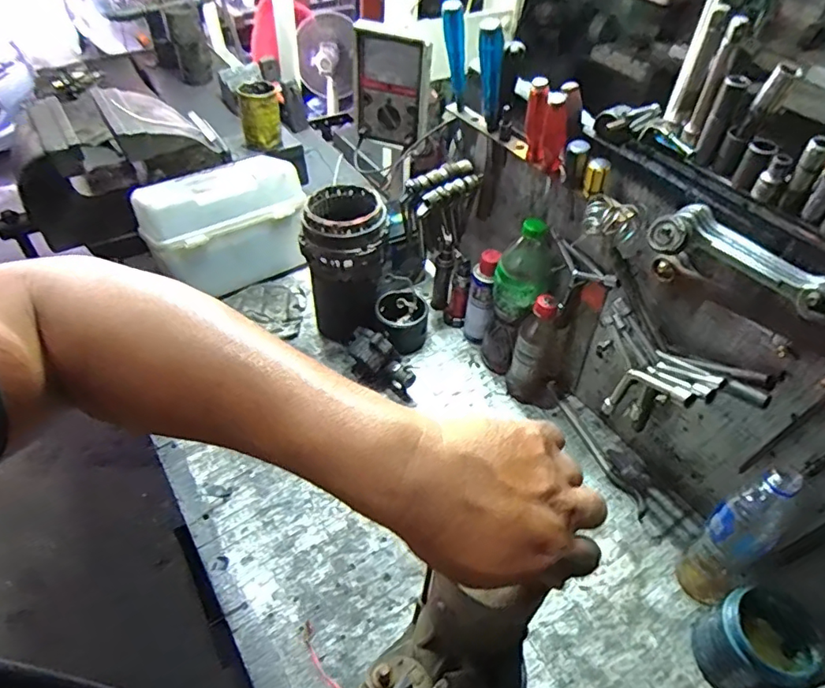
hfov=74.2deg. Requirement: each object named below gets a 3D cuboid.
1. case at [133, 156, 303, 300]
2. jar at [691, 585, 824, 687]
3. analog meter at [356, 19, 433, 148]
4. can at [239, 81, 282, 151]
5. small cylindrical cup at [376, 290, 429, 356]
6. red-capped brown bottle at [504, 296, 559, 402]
[{"bbox_3d":[-0.332,-0.214,0.981,0.271,0.154,0.165,-24,54,-23],"label":"case"},{"bbox_3d":[0.371,0.318,0.584,0.105,0.090,0.090,-10,49,-13],"label":"jar"},{"bbox_3d":[-0.034,-0.399,0.855,0.123,0.160,0.036,23,50,16],"label":"analog meter"},{"bbox_3d":[-0.306,-0.458,1.096,0.072,0.110,0.072,2,48,-2],"label":"can"},{"bbox_3d":[-0.018,-0.038,0.915,0.082,0.073,0.083,2,48,-2],"label":"small cylindrical cup"},{"bbox_3d":[0.184,0.006,0.805,0.066,0.190,0.063,18,49,12],"label":"red-capped brown bottle"}]

